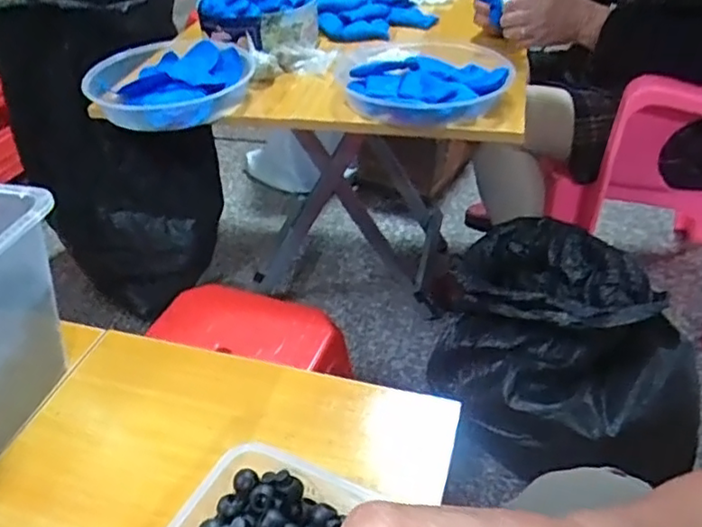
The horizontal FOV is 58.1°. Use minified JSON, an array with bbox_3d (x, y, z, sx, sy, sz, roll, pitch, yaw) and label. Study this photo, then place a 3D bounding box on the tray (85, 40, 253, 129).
[{"bbox_3d":[-0.250,-0.265,0.885,0.223,0.069,0.227,-21,42,-22],"label":"tray"}]

